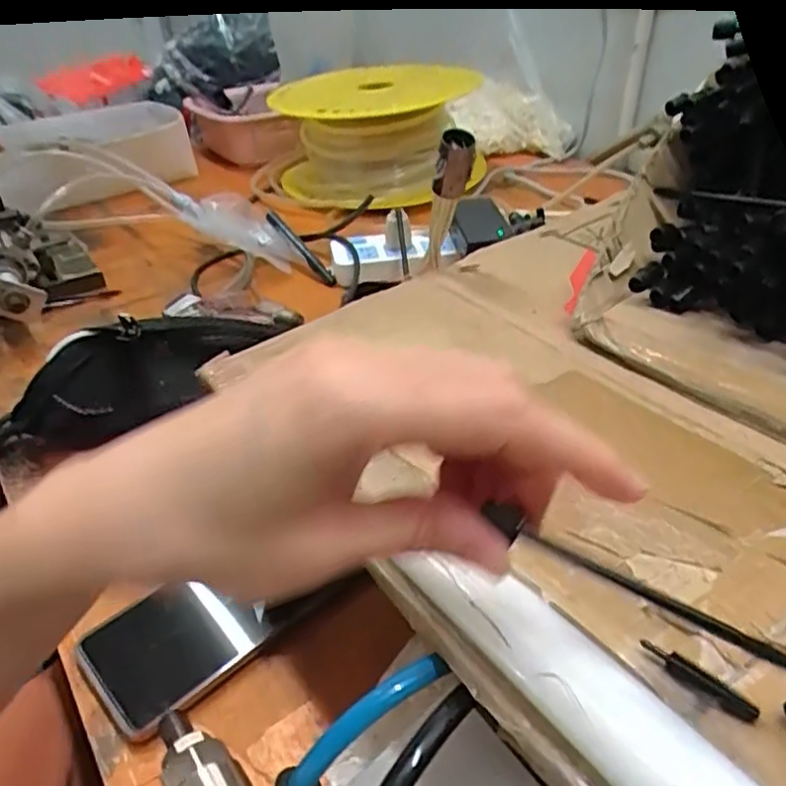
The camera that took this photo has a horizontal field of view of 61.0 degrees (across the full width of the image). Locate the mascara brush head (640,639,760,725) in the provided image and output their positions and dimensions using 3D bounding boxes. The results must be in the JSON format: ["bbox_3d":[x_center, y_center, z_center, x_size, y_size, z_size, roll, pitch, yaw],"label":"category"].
[{"bbox_3d":[0.088,0.082,0.193,0.033,0.005,0.005,28,44,36],"label":"mascara brush head"}]

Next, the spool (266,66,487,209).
[{"bbox_3d":[-0.030,-0.362,0.930,0.227,0.145,0.232,-1,34,1],"label":"spool"}]

